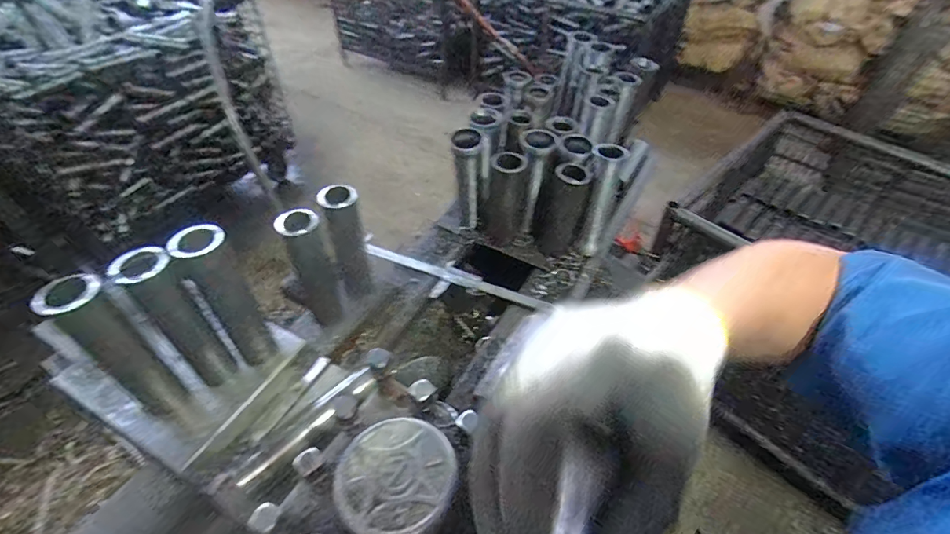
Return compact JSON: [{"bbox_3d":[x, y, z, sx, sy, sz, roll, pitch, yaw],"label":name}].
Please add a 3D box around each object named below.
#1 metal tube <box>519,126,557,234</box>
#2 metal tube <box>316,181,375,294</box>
[{"bbox_3d":[0.103,-0.145,0.794,0.057,0.189,0.060,8,47,6],"label":"metal tube"},{"bbox_3d":[-0.183,-0.033,0.647,0.054,0.190,0.051,-14,49,-14],"label":"metal tube"}]

